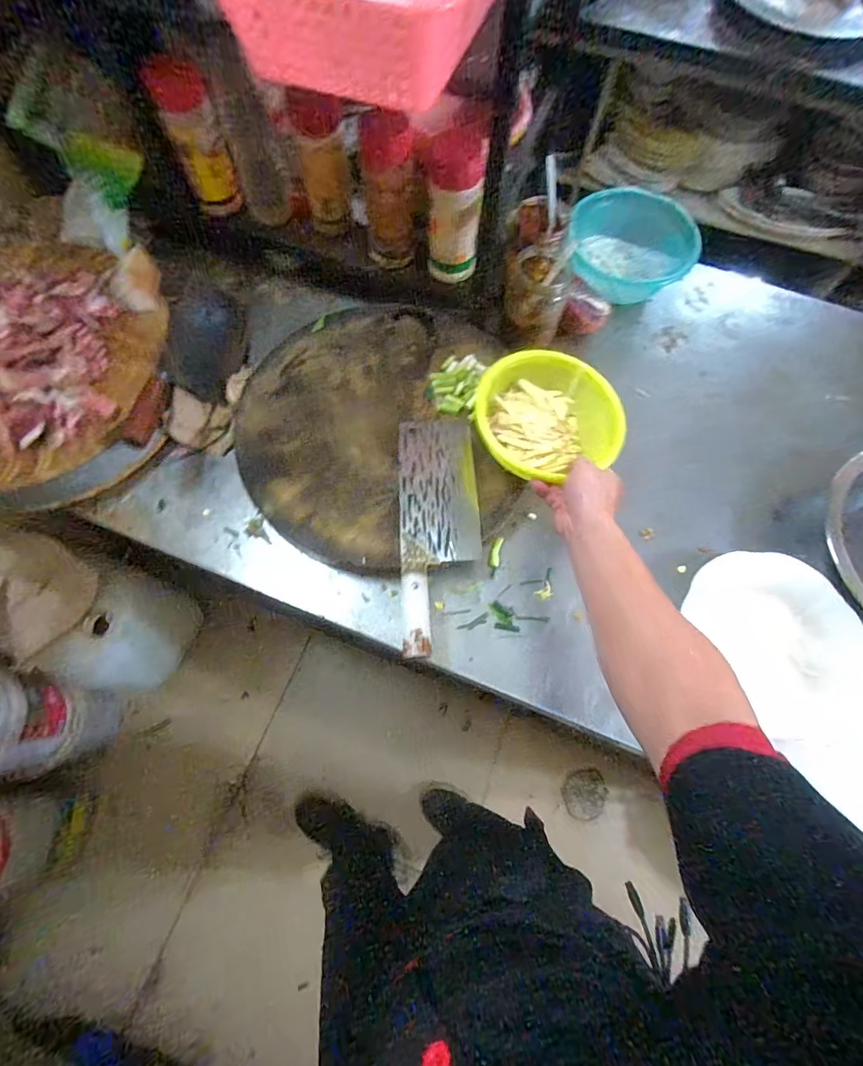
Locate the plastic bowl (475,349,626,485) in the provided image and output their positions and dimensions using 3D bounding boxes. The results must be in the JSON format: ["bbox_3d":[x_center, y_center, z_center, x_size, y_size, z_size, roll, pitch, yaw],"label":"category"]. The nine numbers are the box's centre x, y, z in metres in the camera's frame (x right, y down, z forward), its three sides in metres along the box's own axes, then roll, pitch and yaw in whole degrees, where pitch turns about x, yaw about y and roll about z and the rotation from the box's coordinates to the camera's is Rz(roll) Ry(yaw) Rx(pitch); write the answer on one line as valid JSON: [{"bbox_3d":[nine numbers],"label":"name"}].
[{"bbox_3d":[0.144,-0.136,0.583,0.167,0.065,0.147,-27,74,-11],"label":"plastic bowl"}]

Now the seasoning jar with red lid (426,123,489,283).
[{"bbox_3d":[0.032,-0.421,0.606,0.080,0.166,0.065,17,63,15],"label":"seasoning jar with red lid"}]

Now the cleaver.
[{"bbox_3d":[0.011,-0.008,0.583,0.099,0.034,0.308,-2,70,-3],"label":"cleaver"}]

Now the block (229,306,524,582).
[{"bbox_3d":[-0.075,-0.141,0.639,0.365,0.041,0.384,1,70,-2],"label":"block"}]

